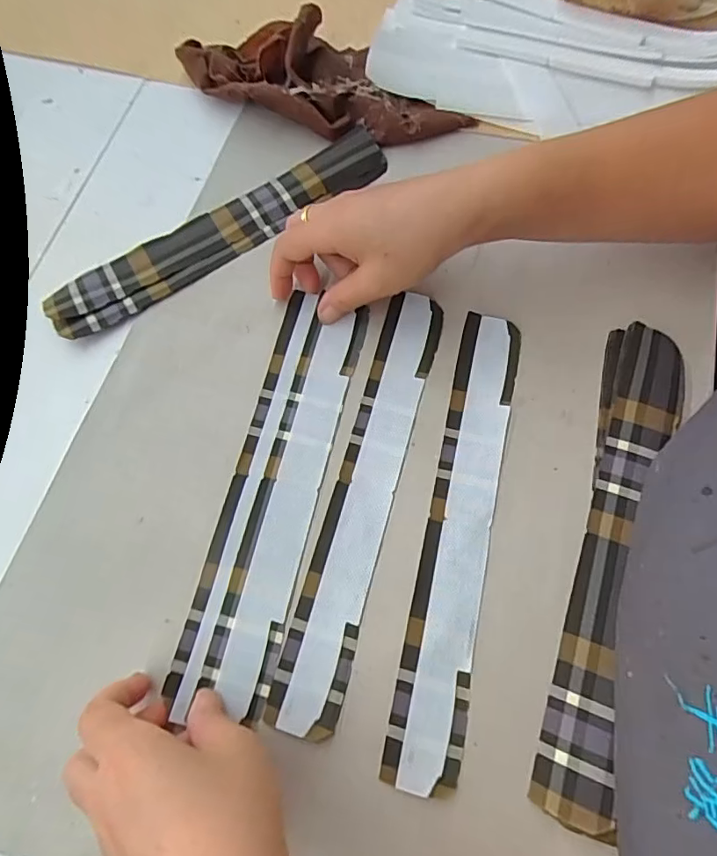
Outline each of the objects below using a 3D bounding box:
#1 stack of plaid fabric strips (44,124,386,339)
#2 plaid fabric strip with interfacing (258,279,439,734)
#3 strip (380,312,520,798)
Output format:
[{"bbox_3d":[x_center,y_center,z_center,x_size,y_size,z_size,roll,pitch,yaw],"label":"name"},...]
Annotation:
[{"bbox_3d":[-0.098,-0.145,0.375,0.262,0.012,0.050,-33,71,-10],"label":"stack of plaid fabric strips"},{"bbox_3d":[0.004,0.034,0.300,0.037,0.008,0.257,13,71,10],"label":"plaid fabric strip with interfacing"},{"bbox_3d":[0.057,0.052,0.288,0.036,0.007,0.258,10,70,10],"label":"strip"}]

